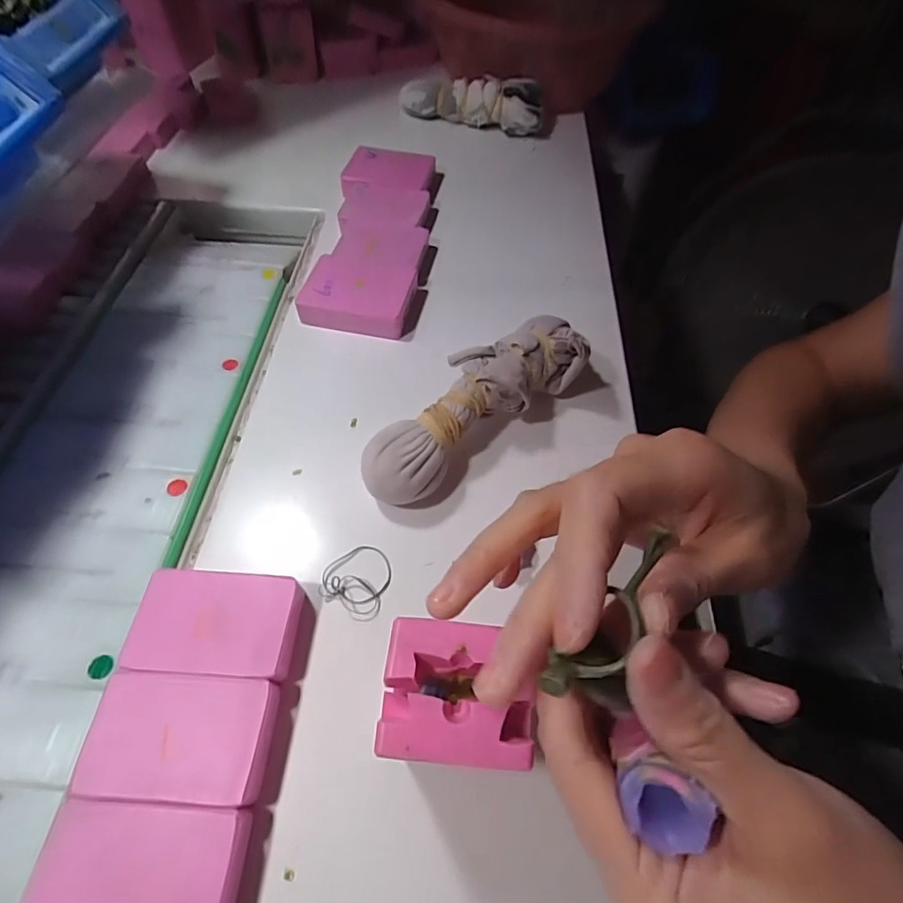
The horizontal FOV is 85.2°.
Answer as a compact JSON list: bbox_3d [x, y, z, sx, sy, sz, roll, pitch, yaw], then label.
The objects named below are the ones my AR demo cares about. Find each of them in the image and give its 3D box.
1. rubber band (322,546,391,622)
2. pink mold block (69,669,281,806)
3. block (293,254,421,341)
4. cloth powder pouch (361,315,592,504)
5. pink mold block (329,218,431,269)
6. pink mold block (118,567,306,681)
[{"bbox_3d":[-0.048,0.067,0.261,0.037,0.006,0.036,0,58,0],"label":"rubber band"},{"bbox_3d":[-0.115,0.122,0.211,0.073,0.015,0.045,3,58,1],"label":"pink mold block"},{"bbox_3d":[-0.069,-0.118,0.371,0.077,0.020,0.061,9,58,5],"label":"block"},{"bbox_3d":[0.015,-0.026,0.300,0.161,0.047,0.052,-35,62,-19],"label":"cloth powder pouch"},{"bbox_3d":[-0.059,-0.164,0.402,0.074,0.022,0.055,10,58,6],"label":"pink mold block"},{"bbox_3d":[-0.111,0.083,0.237,0.075,0.015,0.046,4,58,2],"label":"pink mold block"}]

